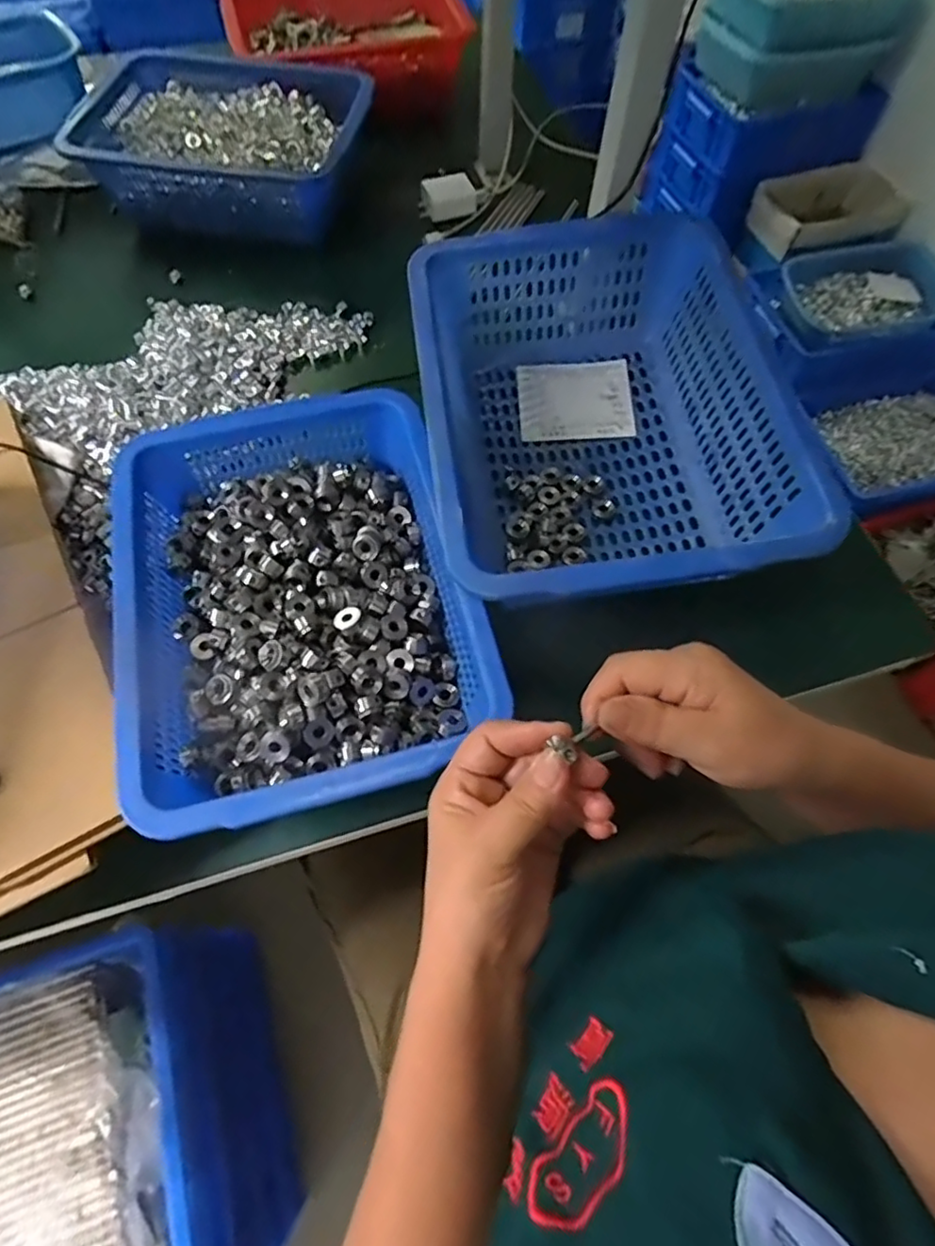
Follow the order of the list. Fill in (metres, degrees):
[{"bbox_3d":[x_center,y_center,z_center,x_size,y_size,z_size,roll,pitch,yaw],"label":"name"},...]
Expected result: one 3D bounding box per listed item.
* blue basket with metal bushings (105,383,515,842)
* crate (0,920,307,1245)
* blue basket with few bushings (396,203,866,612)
[{"bbox_3d":[-0.118,-0.017,0.441,0.225,0.085,0.315,-14,64,-8],"label":"blue basket with metal bushings"},{"bbox_3d":[-0.435,0.647,0.755,0.300,0.435,0.395,-19,65,-10],"label":"crate"},{"bbox_3d":[0.101,-0.167,0.514,0.269,0.124,0.357,-6,63,-4],"label":"blue basket with few bushings"}]

